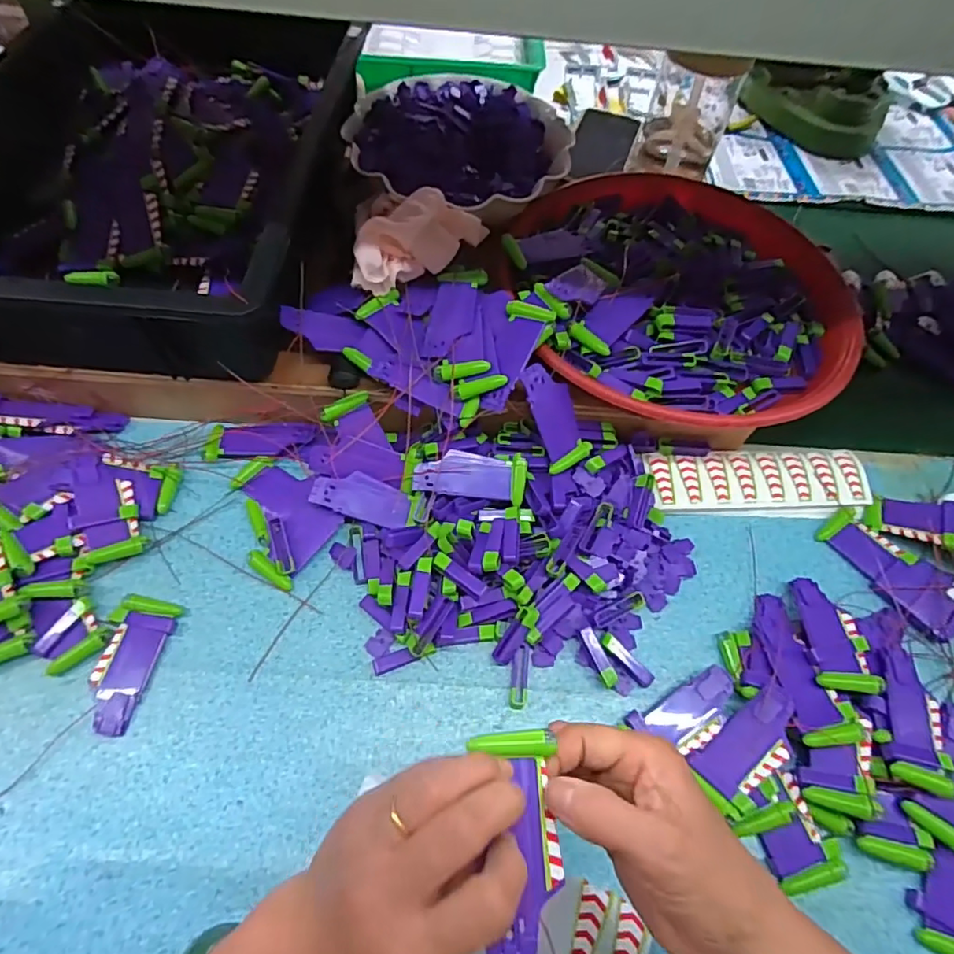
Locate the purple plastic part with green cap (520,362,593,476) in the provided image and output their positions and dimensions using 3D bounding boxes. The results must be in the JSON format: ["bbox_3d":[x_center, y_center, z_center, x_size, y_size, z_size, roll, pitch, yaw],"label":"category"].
[{"bbox_3d":[0.063,-0.049,0.444,0.039,0.088,0.005,-33,24,-17],"label":"purple plastic part with green cap"}]

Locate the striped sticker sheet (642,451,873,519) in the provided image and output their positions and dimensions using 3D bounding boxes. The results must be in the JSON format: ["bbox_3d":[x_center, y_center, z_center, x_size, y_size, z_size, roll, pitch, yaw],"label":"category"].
[{"bbox_3d":[0.248,0.007,0.490,0.194,0.013,0.063,-2,62,-3],"label":"striped sticker sheet"}]

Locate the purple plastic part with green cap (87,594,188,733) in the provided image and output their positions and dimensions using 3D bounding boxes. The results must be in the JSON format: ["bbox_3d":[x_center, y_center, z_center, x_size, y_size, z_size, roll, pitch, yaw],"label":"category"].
[{"bbox_3d":[-0.247,0.130,0.389,0.041,0.012,0.090,10,59,2],"label":"purple plastic part with green cap"}]

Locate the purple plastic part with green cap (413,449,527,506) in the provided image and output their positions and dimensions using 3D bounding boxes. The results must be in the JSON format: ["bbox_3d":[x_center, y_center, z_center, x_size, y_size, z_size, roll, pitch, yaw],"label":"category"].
[{"bbox_3d":[-0.005,-0.002,0.448,0.089,0.006,0.037,9,85,0],"label":"purple plastic part with green cap"}]

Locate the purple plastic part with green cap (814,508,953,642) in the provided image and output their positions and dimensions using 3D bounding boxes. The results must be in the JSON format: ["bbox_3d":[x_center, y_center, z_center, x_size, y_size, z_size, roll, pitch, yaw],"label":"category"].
[{"bbox_3d":[0.343,0.075,0.454,0.054,0.021,0.118,-28,65,-19],"label":"purple plastic part with green cap"}]

